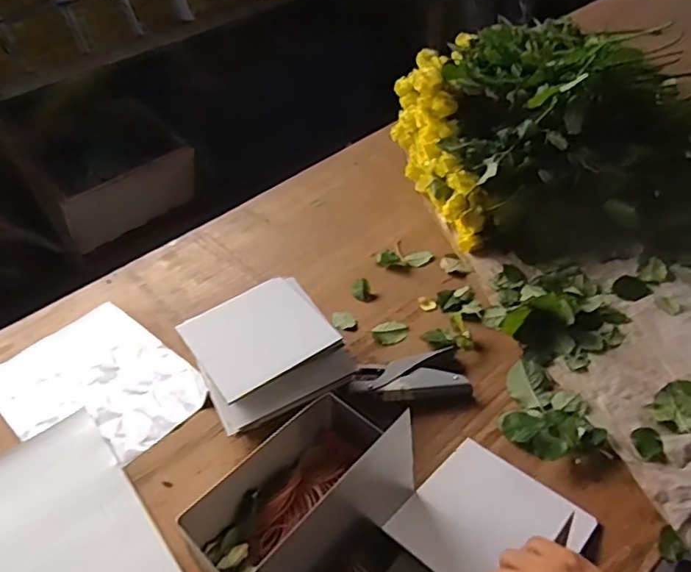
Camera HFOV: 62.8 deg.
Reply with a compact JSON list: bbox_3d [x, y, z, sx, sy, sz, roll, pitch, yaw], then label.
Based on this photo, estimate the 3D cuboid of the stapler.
[{"bbox_3d":[0.084,0.124,0.734,0.140,0.022,0.075,-12,41,-6],"label":"stapler"}]

